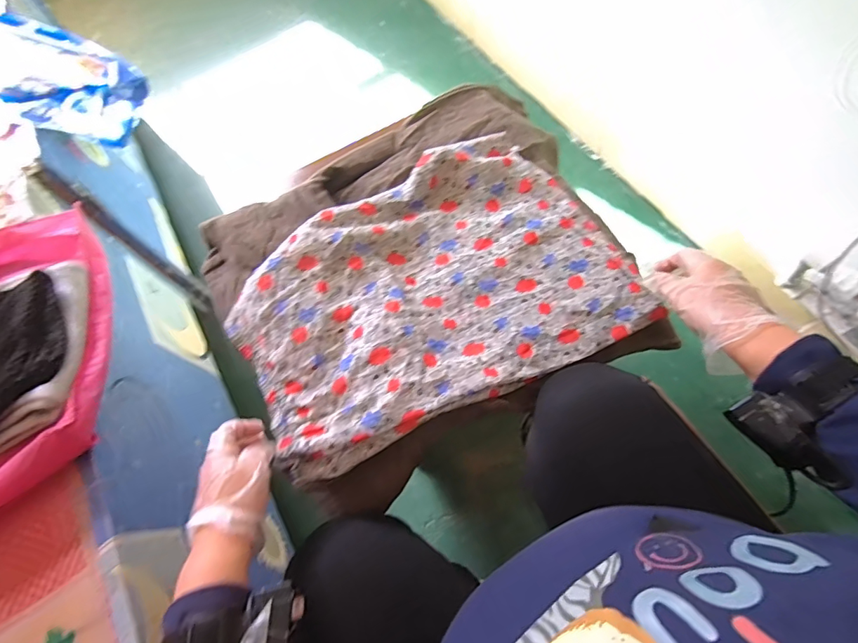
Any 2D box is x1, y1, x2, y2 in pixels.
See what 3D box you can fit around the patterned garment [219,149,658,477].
[{"bbox_3d":[-0.002,-0.048,0.578,0.473,0.054,0.347,-24,64,-9],"label":"patterned garment"}]

